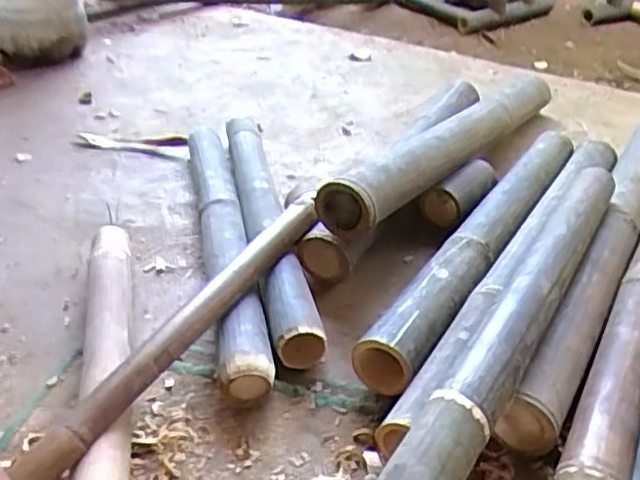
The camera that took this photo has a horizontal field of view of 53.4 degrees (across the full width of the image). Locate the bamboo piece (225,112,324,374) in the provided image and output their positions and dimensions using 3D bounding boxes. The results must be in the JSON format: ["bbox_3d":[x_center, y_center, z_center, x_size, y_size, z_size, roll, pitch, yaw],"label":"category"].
[{"bbox_3d":[-0.088,-0.043,0.984,0.071,0.069,0.616,-9,35,-8],"label":"bamboo piece"}]

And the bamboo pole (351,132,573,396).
[{"bbox_3d":[0.242,-0.014,0.914,0.073,0.075,0.648,19,41,28],"label":"bamboo pole"}]

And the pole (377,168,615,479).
[{"bbox_3d":[0.222,0.065,0.691,0.056,0.048,0.641,18,40,27],"label":"pole"}]

